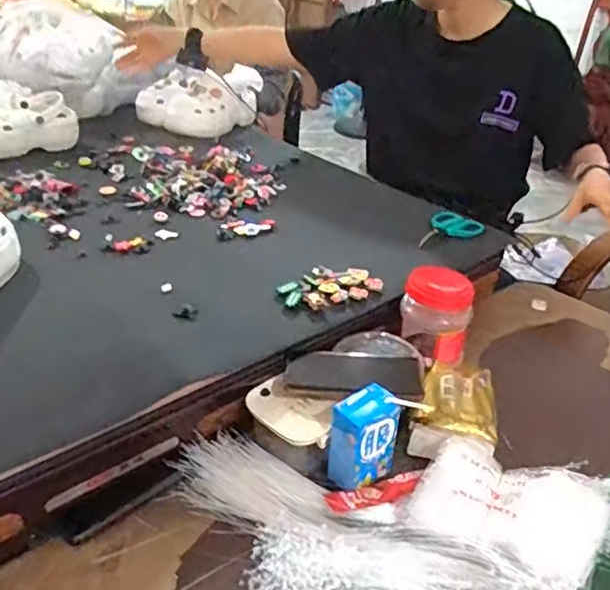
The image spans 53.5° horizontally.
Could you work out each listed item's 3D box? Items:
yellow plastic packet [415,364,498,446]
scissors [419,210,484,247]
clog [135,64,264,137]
[{"bbox_3d":[0.191,0.127,0.744,0.090,0.026,0.112,12,33,13],"label":"yellow plastic packet"},{"bbox_3d":[0.246,-0.105,1.006,0.082,0.020,0.132,17,34,20],"label":"scissors"},{"bbox_3d":[-0.236,-0.446,1.399,0.293,0.110,0.151,-5,33,-14],"label":"clog"}]

